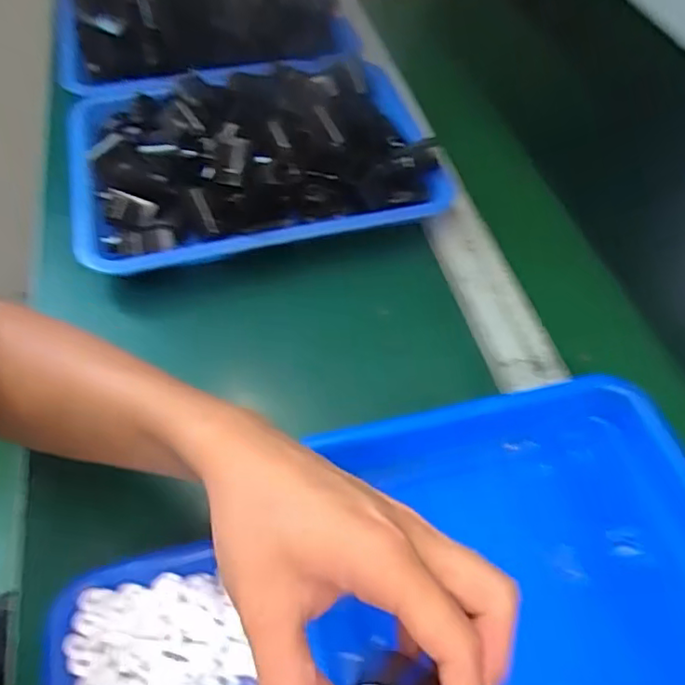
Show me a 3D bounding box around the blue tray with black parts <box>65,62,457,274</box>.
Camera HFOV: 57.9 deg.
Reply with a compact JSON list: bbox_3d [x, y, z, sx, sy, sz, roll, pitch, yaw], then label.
[{"bbox_3d":[-0.086,-0.182,0.584,0.327,0.065,0.257,-12,54,-9],"label":"blue tray with black parts"}]

